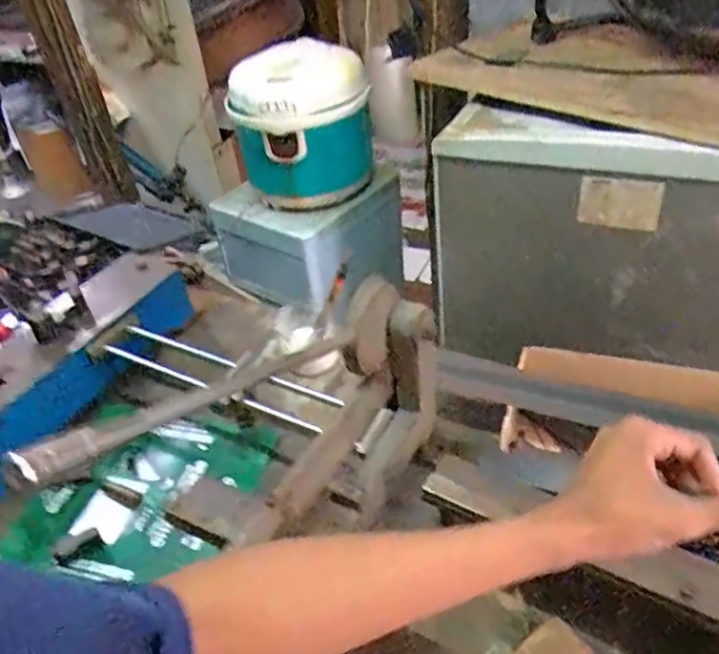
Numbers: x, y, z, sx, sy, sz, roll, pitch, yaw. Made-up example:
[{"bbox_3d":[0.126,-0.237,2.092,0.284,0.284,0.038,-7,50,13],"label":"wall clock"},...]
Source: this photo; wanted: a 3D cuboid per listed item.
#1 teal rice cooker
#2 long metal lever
[{"bbox_3d":[-0.104,-0.384,1.179,0.250,0.275,0.300,-8,39,-3],"label":"teal rice cooker"},{"bbox_3d":[-0.100,0.047,0.502,0.020,0.026,0.362,17,19,25],"label":"long metal lever"}]

